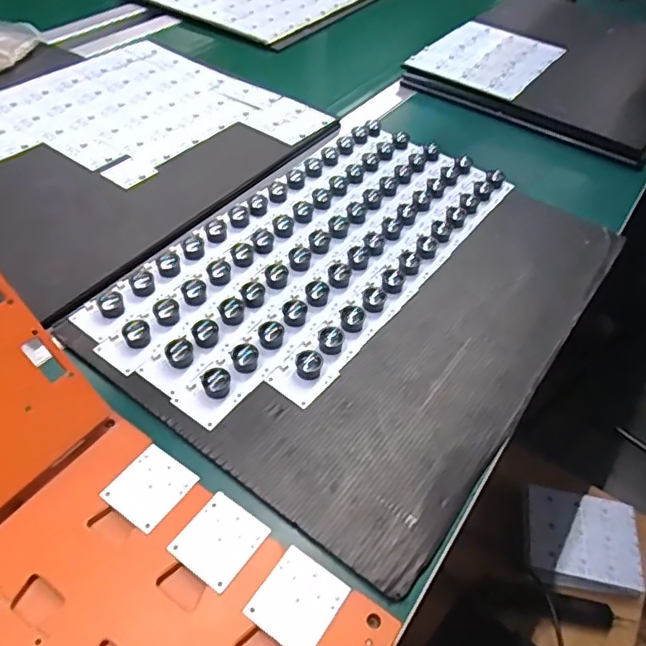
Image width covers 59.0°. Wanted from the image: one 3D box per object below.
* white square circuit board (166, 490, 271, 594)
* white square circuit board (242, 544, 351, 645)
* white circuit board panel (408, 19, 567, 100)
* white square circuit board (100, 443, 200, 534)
[{"bbox_3d":[-0.064,0.133,0.353,0.044,0.004,0.047,30,52,21],"label":"white square circuit board"},{"bbox_3d":[-0.014,0.161,0.332,0.044,0.004,0.048,29,51,20],"label":"white square circuit board"},{"bbox_3d":[0.261,-0.423,0.902,0.181,0.010,0.243,30,53,23],"label":"white circuit board panel"},{"bbox_3d":[-0.113,0.107,0.374,0.044,0.004,0.047,31,53,20],"label":"white square circuit board"}]

